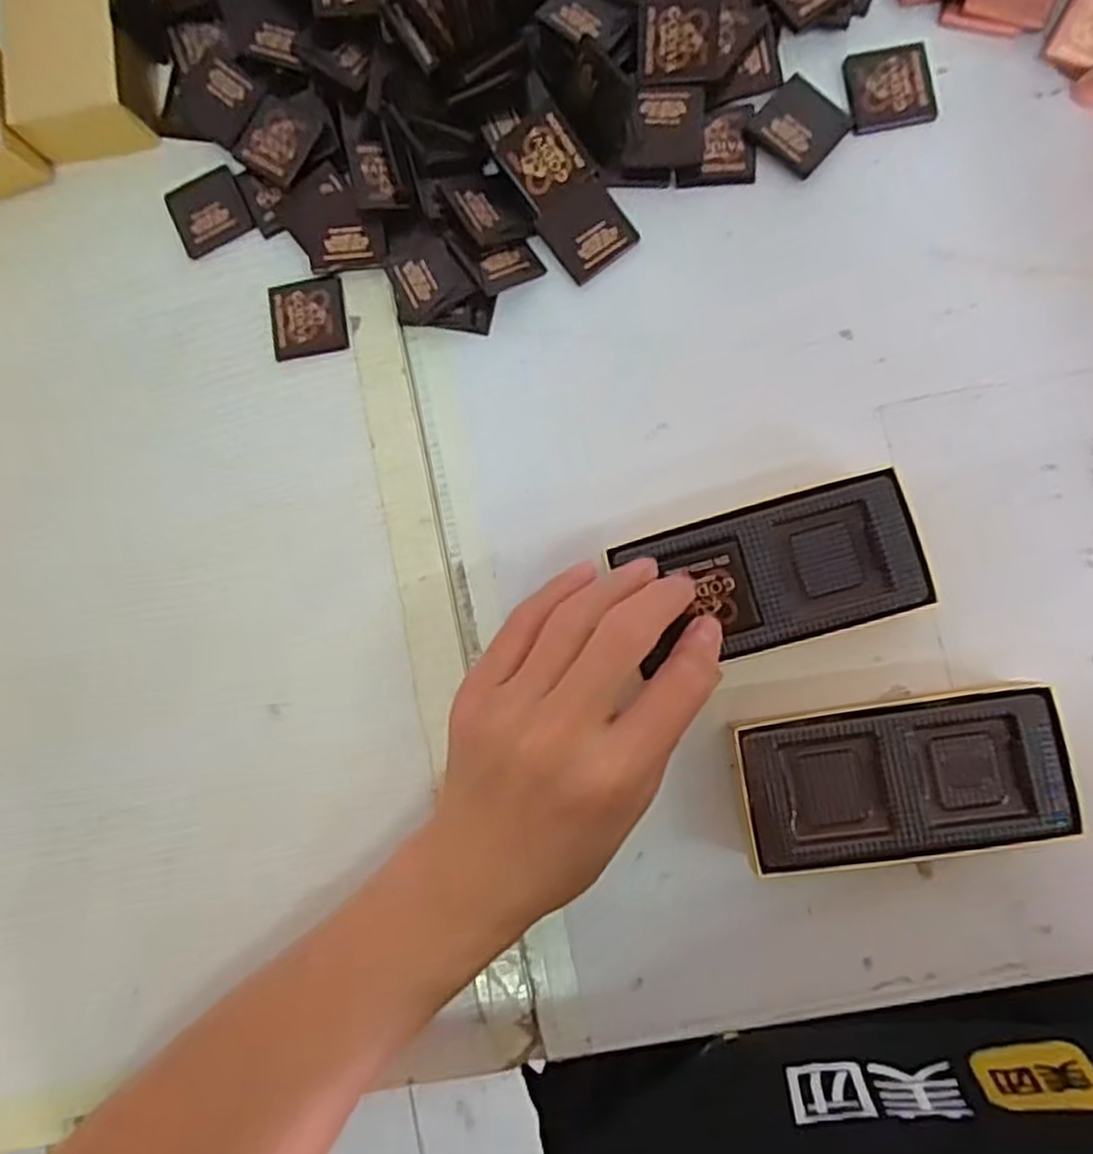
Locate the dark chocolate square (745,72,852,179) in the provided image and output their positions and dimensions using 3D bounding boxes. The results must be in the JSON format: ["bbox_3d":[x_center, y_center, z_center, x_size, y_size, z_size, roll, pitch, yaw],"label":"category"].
[{"bbox_3d":[0.108,-0.193,0.329,0.034,0.006,0.034,41,91,7],"label":"dark chocolate square"}]

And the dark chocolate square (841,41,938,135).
[{"bbox_3d":[0.145,-0.207,0.325,0.034,0.004,0.036,-9,85,5],"label":"dark chocolate square"}]

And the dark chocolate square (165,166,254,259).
[{"bbox_3d":[-0.154,-0.167,0.352,0.034,0.004,0.035,-25,84,4],"label":"dark chocolate square"}]

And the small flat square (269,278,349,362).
[{"bbox_3d":[-0.107,-0.117,0.348,0.033,0.004,0.034,-8,85,5],"label":"small flat square"}]

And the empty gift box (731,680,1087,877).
[{"bbox_3d":[0.130,0.075,0.293,0.113,0.031,0.056,-10,85,5],"label":"empty gift box"}]

